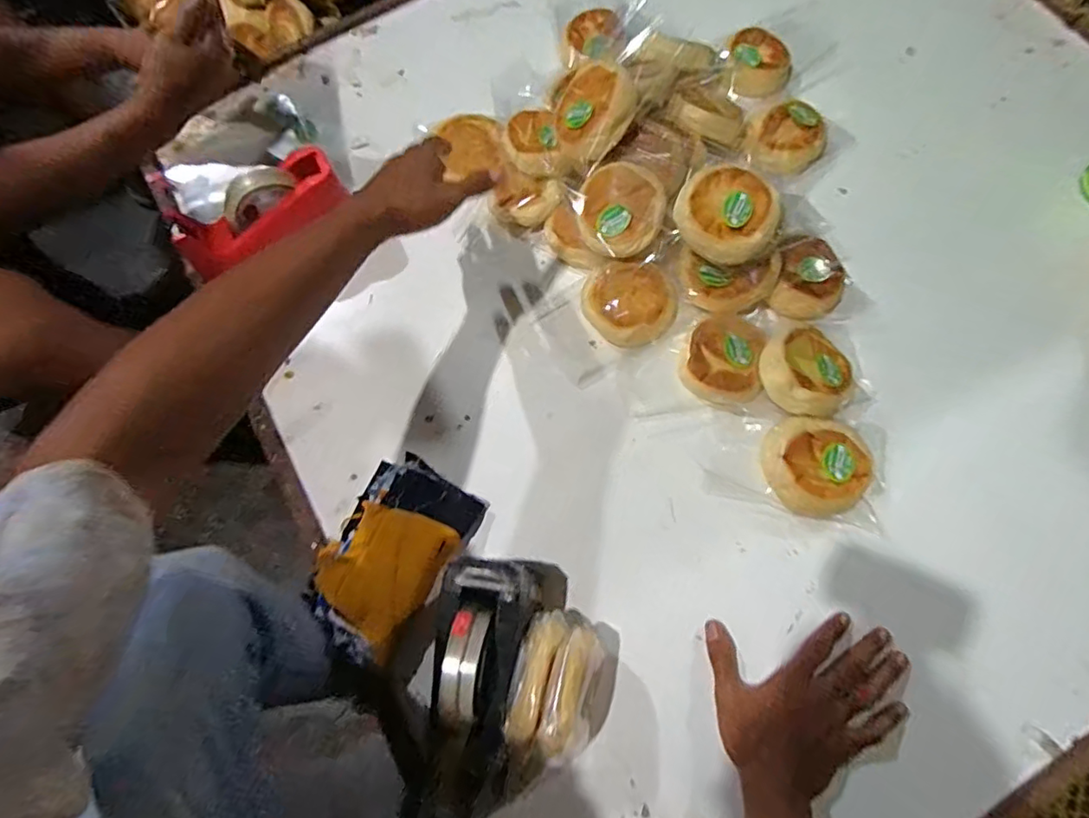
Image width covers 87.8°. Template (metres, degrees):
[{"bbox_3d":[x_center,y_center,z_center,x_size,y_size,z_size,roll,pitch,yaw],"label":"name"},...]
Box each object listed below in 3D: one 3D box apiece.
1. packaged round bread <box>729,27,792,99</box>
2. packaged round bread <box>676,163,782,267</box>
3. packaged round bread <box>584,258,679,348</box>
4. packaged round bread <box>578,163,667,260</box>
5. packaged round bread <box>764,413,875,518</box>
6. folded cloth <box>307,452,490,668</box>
[{"bbox_3d":[0.288,-0.463,0.750,0.082,0.032,0.099,17,72,7],"label":"packaged round bread"},{"bbox_3d":[0.189,-0.201,0.581,0.098,0.036,0.092,0,71,1],"label":"packaged round bread"},{"bbox_3d":[0.095,-0.119,0.637,0.102,0.034,0.085,25,73,10],"label":"packaged round bread"},{"bbox_3d":[0.084,-0.217,0.620,0.091,0.027,0.096,3,99,17],"label":"packaged round bread"},{"bbox_3d":[0.273,0.057,0.566,0.098,0.029,0.095,0,71,1],"label":"packaged round bread"},{"bbox_3d":[-0.158,0.148,0.575,0.125,0.034,0.185,26,73,10],"label":"folded cloth"}]

